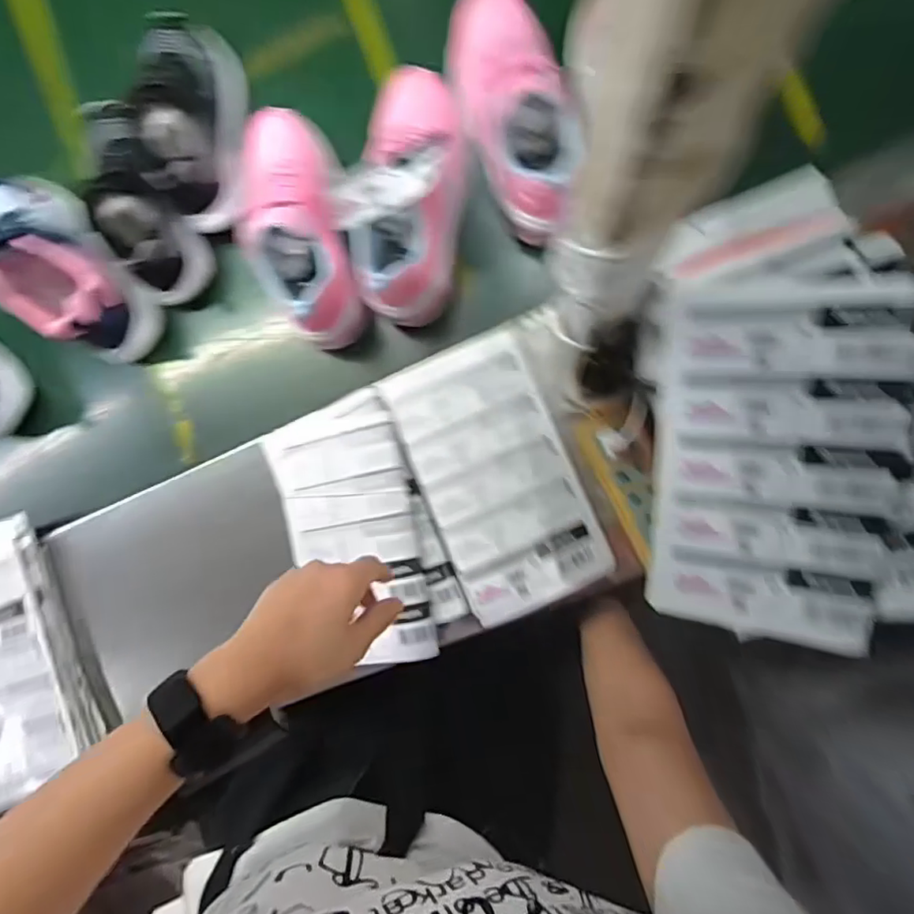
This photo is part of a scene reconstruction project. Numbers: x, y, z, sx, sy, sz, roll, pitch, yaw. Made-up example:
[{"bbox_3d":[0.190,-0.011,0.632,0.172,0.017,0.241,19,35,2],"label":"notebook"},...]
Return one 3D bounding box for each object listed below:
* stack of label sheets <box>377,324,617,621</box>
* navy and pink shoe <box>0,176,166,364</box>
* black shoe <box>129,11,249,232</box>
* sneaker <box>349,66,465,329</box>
[{"bbox_3d":[0.038,0.018,0.531,0.138,0.018,0.244,-23,87,-5],"label":"stack of label sheets"},{"bbox_3d":[-0.432,-0.215,0.598,0.111,0.096,0.247,-42,80,1],"label":"navy and pink shoe"},{"bbox_3d":[-0.275,-0.354,0.577,0.085,0.112,0.210,1,84,7],"label":"black shoe"},{"bbox_3d":[-0.044,-0.254,0.537,0.094,0.106,0.235,4,84,8],"label":"sneaker"}]

